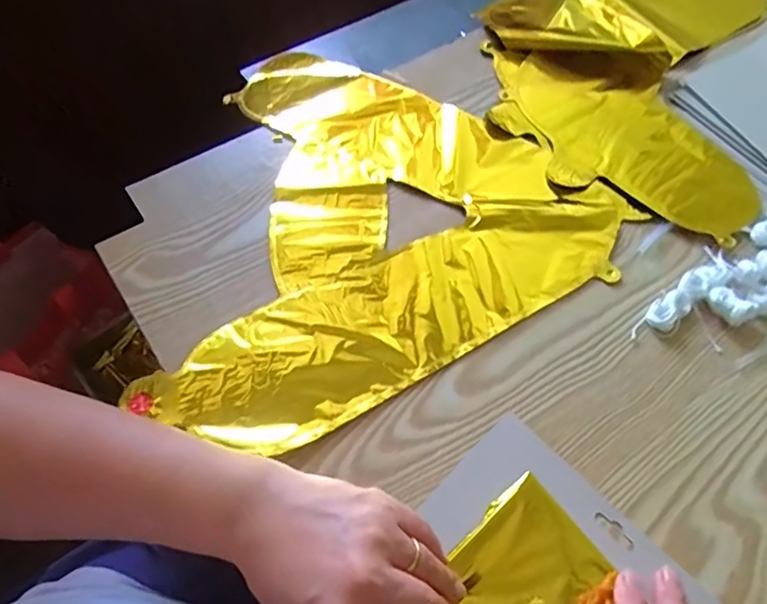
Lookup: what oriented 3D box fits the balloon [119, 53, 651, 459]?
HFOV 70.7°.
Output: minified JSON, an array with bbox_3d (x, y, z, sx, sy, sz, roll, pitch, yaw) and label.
[{"bbox_3d":[-0.034,-0.092,0.453,0.382,0.010,0.341,-26,66,-16],"label":"balloon"}]

